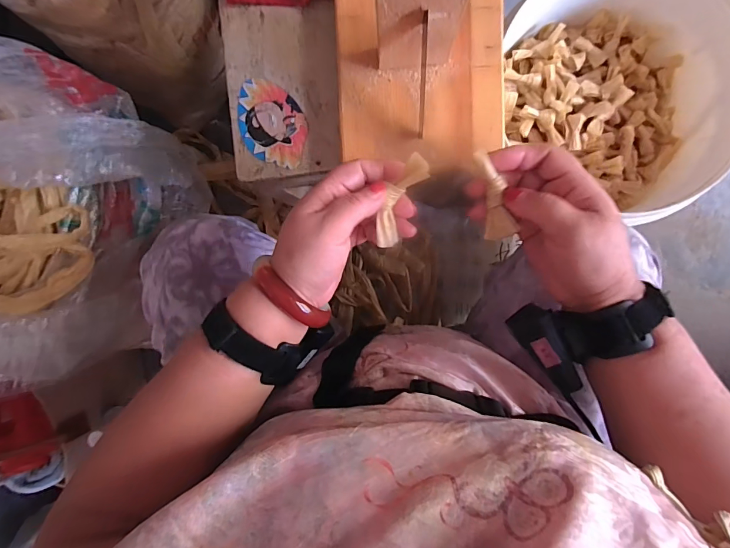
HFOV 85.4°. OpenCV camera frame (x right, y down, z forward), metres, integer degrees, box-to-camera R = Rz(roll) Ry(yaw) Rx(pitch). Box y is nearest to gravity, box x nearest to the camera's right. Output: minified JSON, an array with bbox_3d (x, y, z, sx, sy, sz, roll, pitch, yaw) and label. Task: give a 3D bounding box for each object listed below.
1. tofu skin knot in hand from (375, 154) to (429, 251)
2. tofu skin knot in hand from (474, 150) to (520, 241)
[{"bbox_3d":[0.027,-0.055,0.303,0.022,0.010,0.074,25,115,5],"label":"tofu skin knot in hand"},{"bbox_3d":[0.097,-0.060,0.300,0.019,0.010,0.068,-12,101,8],"label":"tofu skin knot in hand"}]

